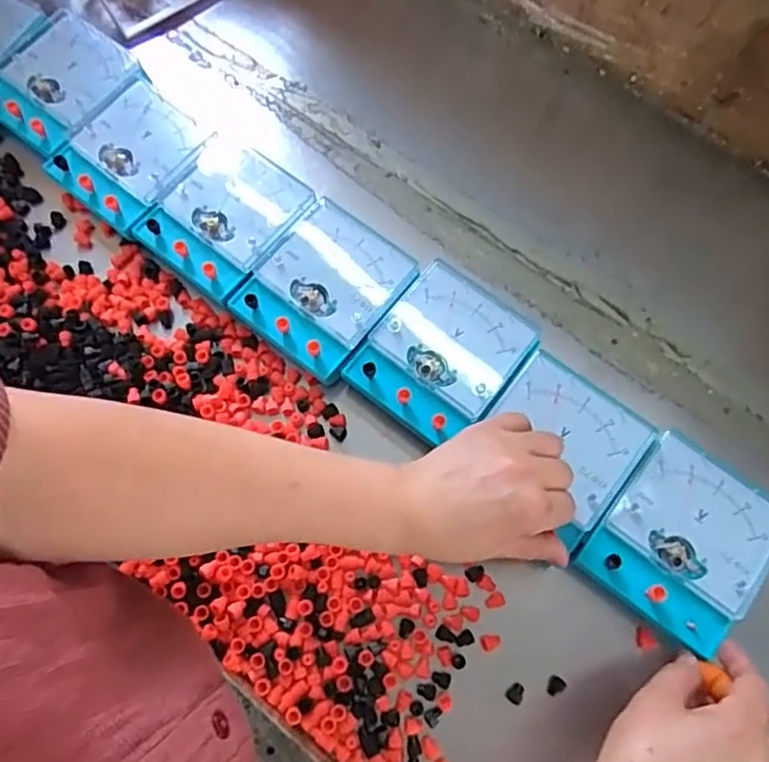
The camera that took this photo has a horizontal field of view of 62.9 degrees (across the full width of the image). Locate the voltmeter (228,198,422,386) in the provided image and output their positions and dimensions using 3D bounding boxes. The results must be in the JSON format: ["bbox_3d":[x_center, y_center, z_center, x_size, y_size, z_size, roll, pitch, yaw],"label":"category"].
[{"bbox_3d":[-0.044,-0.067,0.485,0.103,0.035,0.113,38,78,12],"label":"voltmeter"}]

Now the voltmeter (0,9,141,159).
[{"bbox_3d":[-0.284,-0.257,0.559,0.121,0.044,0.112,-43,76,-11],"label":"voltmeter"}]

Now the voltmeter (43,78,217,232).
[{"bbox_3d":[-0.207,-0.183,0.529,0.105,0.041,0.108,38,78,12],"label":"voltmeter"}]

